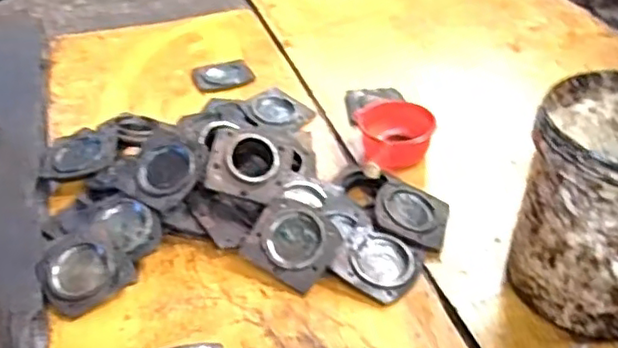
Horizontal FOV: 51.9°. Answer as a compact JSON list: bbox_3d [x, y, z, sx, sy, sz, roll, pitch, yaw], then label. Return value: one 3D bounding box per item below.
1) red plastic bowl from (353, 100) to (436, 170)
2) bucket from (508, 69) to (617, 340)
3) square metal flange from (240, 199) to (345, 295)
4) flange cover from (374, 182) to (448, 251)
[{"bbox_3d":[0.184,-0.071,1.313,0.152,0.101,0.175,-6,38,-6],"label":"red plastic bowl"},{"bbox_3d":[0.463,0.050,0.955,0.255,0.303,0.277,-1,37,1],"label":"bucket"},{"bbox_3d":[-0.028,0.114,1.086,0.153,0.015,0.132,32,76,14],"label":"square metal flange"},{"bbox_3d":[0.180,0.072,1.142,0.133,0.016,0.129,22,46,6],"label":"flange cover"}]

